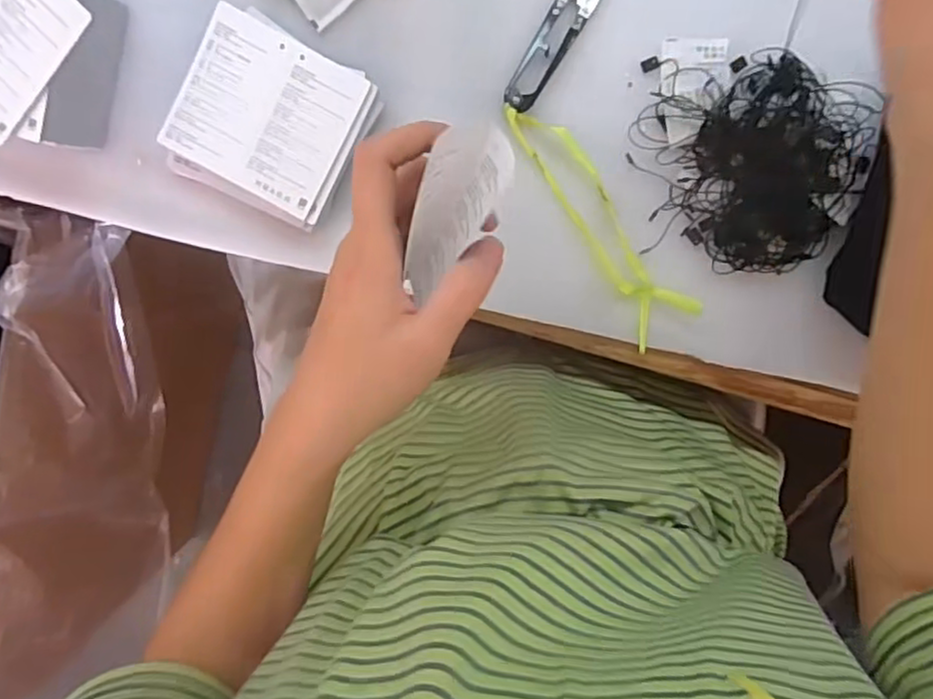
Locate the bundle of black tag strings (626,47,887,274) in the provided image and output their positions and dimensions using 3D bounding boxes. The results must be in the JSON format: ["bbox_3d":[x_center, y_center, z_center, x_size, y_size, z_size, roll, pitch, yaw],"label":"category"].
[{"bbox_3d":[0.167,-0.110,0.398,0.127,0.023,0.122,4,98,2],"label":"bundle of black tag strings"}]

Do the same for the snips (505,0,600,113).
[{"bbox_3d":[0.054,-0.189,0.403,0.023,0.016,0.101,31,98,-2],"label":"snips"}]

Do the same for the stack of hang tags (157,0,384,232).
[{"bbox_3d":[-0.117,-0.136,0.406,0.106,0.023,0.103,29,98,-2],"label":"stack of hang tags"}]

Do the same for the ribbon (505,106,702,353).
[{"bbox_3d":[0.085,-0.081,0.410,0.043,0.010,0.166,-30,99,9],"label":"ribbon"}]

